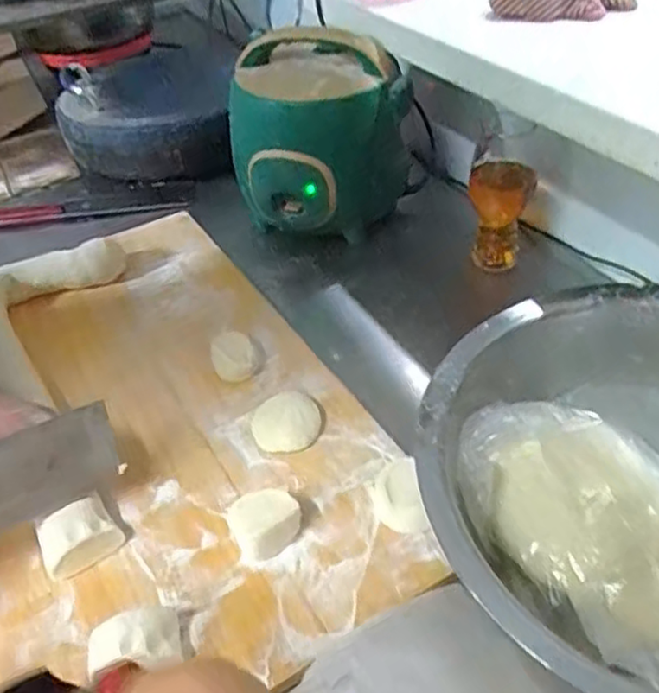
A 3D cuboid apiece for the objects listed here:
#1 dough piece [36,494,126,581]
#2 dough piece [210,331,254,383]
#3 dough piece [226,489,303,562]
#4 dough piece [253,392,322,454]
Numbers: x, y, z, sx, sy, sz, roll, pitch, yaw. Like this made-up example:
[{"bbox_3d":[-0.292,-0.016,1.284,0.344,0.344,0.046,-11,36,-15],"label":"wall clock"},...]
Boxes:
[{"bbox_3d":[-0.209,0.159,0.561,0.061,0.034,0.044,-29,48,-24],"label":"dough piece"},{"bbox_3d":[-0.103,0.010,0.716,0.042,0.030,0.052,-19,44,-14],"label":"dough piece"},{"bbox_3d":[-0.053,0.141,0.554,0.059,0.033,0.056,-18,44,-13],"label":"dough piece"},{"bbox_3d":[-0.041,0.074,0.651,0.064,0.015,0.061,-3,43,2],"label":"dough piece"}]

